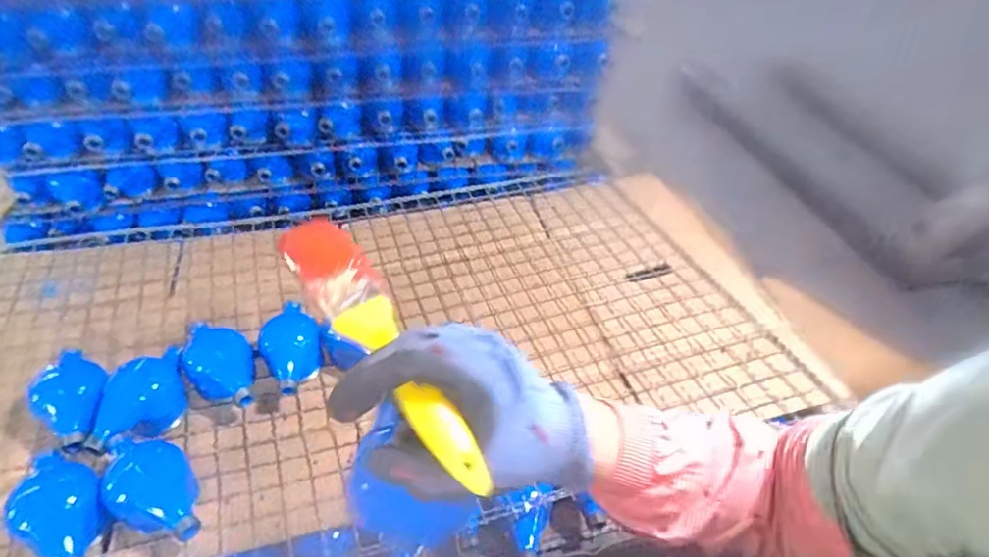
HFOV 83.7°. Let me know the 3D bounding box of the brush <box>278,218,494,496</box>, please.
[{"bbox_3d":[-0.058,0.035,0.292,0.036,0.014,0.172,-28,70,-29],"label":"brush"}]

